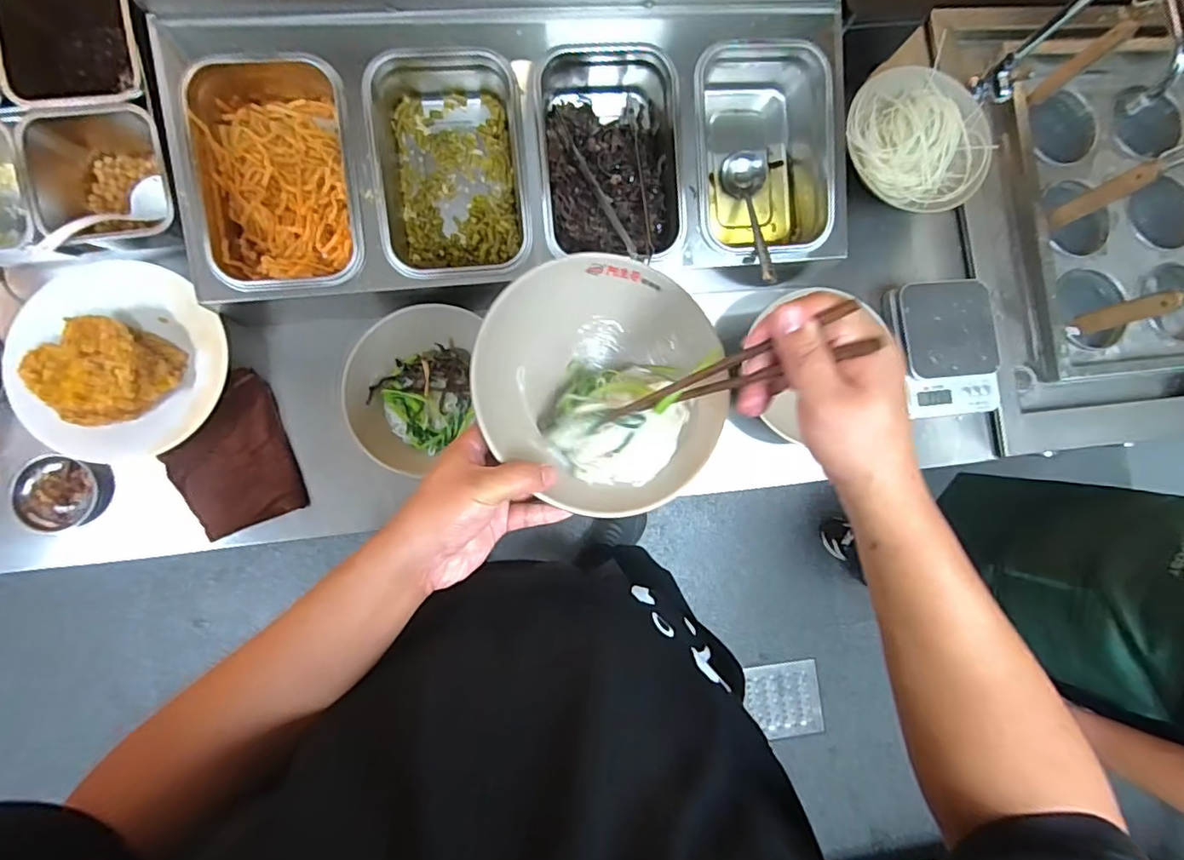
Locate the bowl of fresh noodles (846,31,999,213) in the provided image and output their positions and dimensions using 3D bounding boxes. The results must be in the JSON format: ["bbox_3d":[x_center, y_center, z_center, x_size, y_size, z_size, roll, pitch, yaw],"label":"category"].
[{"bbox_3d":[0.456,-0.409,0.800,0.196,0.059,0.211,0,85,-5],"label":"bowl of fresh noodles"}]

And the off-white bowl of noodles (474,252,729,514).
[{"bbox_3d":[0.013,-0.040,0.468,0.205,0.065,0.196,0,85,-5],"label":"off-white bowl of noodles"}]

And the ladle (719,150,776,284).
[{"bbox_3d":[0.196,-0.258,0.695,0.058,0.045,0.206,2,65,-5],"label":"ladle"}]

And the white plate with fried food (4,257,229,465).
[{"bbox_3d":[-0.559,-0.092,0.663,0.224,0.081,0.240,0,85,-5],"label":"white plate with fried food"}]

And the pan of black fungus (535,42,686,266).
[{"bbox_3d":[0.019,-0.324,0.654,0.161,0.089,0.248,-4,85,-6],"label":"pan of black fungus"}]

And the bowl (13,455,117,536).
[{"bbox_3d":[-0.658,0.080,0.692,0.102,0.041,0.093,0,85,-5],"label":"bowl"}]

